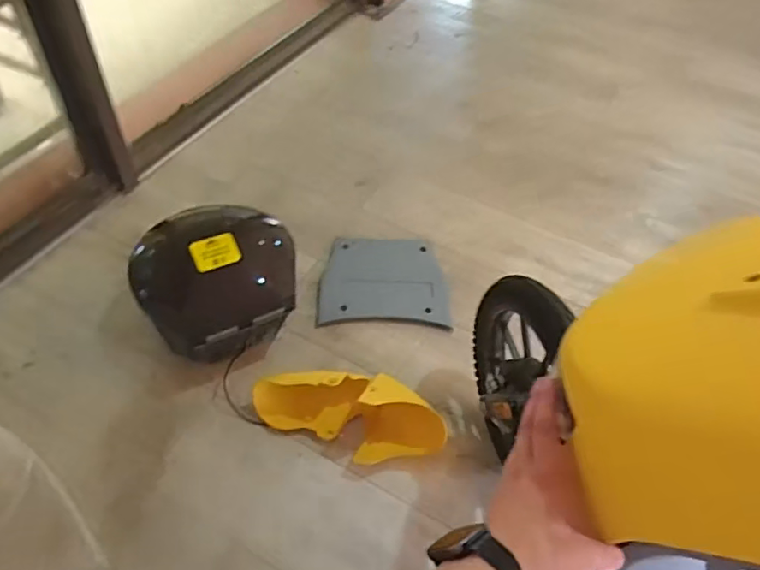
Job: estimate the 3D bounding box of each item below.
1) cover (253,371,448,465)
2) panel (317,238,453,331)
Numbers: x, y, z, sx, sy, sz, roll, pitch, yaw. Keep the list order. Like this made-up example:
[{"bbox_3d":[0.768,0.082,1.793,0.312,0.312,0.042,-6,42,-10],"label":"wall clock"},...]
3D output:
[{"bbox_3d":[-0.056,0.223,1.056,0.347,0.110,0.126,19,51,12],"label":"cover"},{"bbox_3d":[0.011,-0.011,1.317,0.289,0.067,0.239,3,50,-2],"label":"panel"}]

